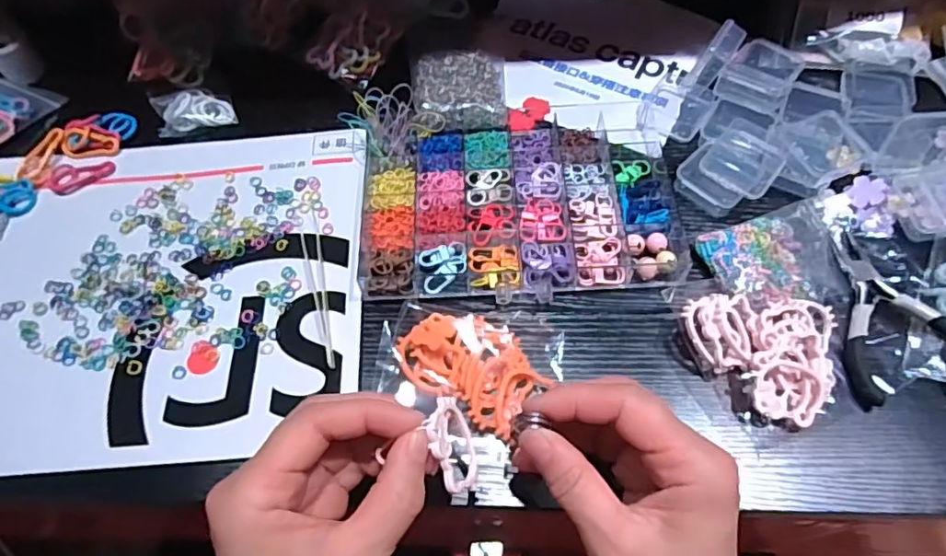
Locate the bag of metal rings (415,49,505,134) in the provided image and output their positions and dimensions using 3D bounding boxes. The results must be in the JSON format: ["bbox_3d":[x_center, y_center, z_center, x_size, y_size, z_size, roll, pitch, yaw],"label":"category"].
[{"bbox_3d":[-0.011,-0.151,0.456,0.071,0.011,0.087,-2,61,2],"label":"bag of metal rings"}]

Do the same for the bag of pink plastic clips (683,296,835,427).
[{"bbox_3d":[0.166,0.045,0.334,0.087,0.026,0.070,3,61,5],"label":"bag of pink plastic clips"}]

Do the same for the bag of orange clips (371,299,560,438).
[{"bbox_3d":[-0.003,0.052,0.337,0.104,0.015,0.072,8,62,8],"label":"bag of orange clips"}]

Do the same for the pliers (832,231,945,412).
[{"bbox_3d":[0.248,0.017,0.346,0.070,0.013,0.107,-9,61,-2],"label":"pliers"}]

